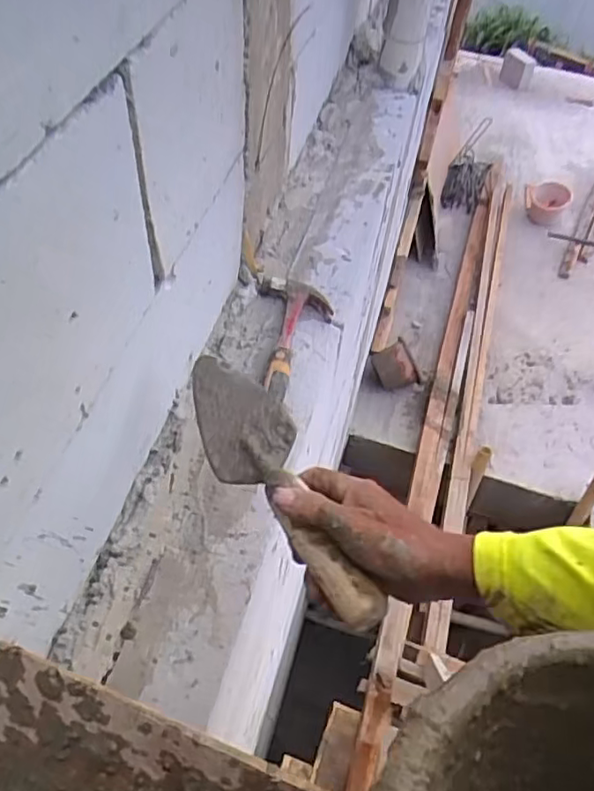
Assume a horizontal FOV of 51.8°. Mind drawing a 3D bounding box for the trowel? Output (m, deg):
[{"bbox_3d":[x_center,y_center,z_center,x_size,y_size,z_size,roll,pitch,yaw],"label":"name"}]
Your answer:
[{"bbox_3d":[-0.014,0.067,0.485,0.072,0.055,0.260,-21,47,-18],"label":"trowel"}]

